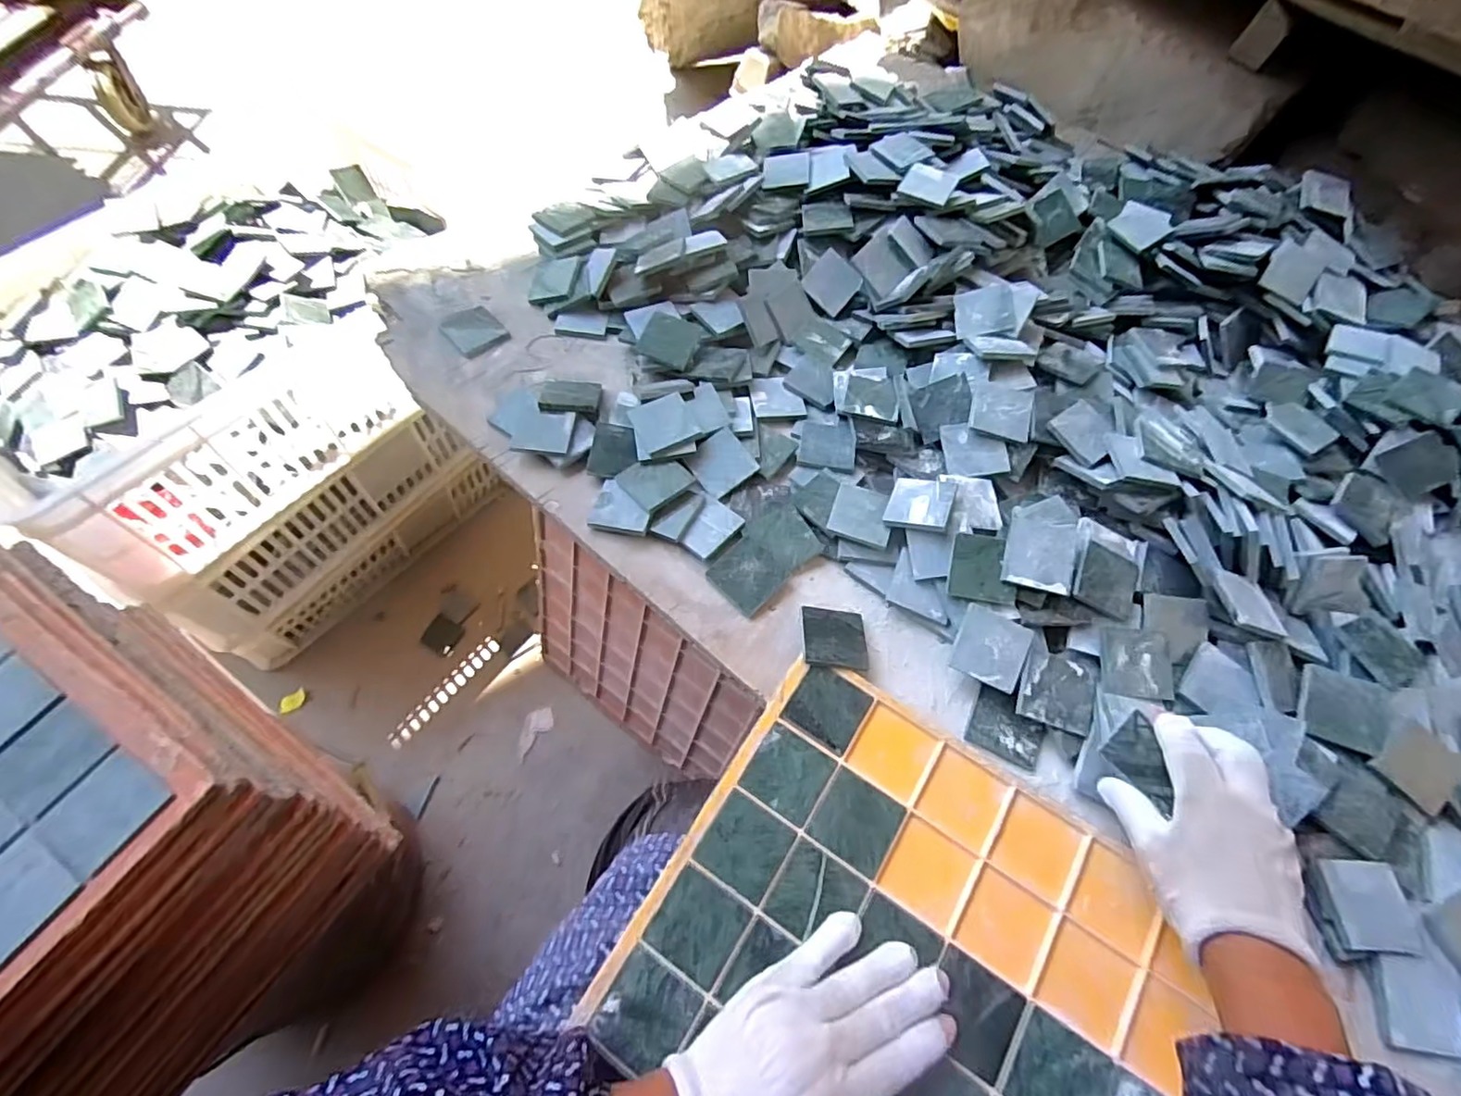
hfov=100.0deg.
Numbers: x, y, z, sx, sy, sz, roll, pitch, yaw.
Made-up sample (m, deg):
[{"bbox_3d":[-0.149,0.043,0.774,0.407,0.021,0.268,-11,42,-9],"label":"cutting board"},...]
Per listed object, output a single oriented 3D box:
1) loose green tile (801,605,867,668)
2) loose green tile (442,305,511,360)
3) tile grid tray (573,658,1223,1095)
[{"bbox_3d":[0.077,0.066,0.450,0.047,0.005,0.048,7,46,-6],"label":"loose green tile"},{"bbox_3d":[-0.242,-0.206,0.581,0.048,0.010,0.054,-41,72,-17],"label":"loose green tile"},{"bbox_3d":[0.100,0.271,0.352,0.315,0.016,0.314,30,69,13],"label":"tile grid tray"}]

